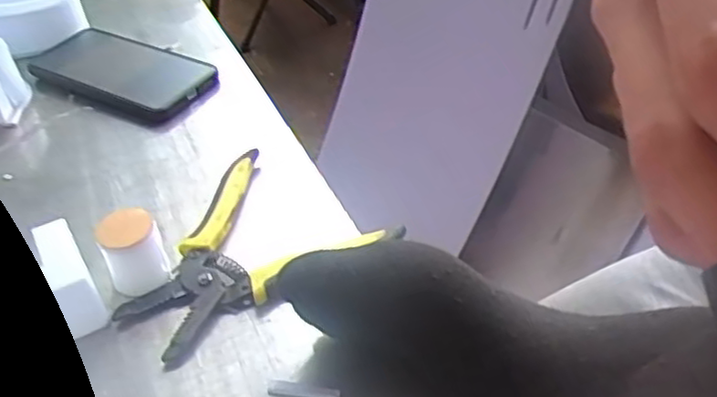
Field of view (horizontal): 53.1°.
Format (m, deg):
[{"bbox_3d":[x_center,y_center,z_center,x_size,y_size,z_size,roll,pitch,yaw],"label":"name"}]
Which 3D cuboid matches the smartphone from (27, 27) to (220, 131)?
[{"bbox_3d":[-0.210,-0.108,0.621,0.182,0.011,0.092,21,49,29],"label":"smartphone"}]

